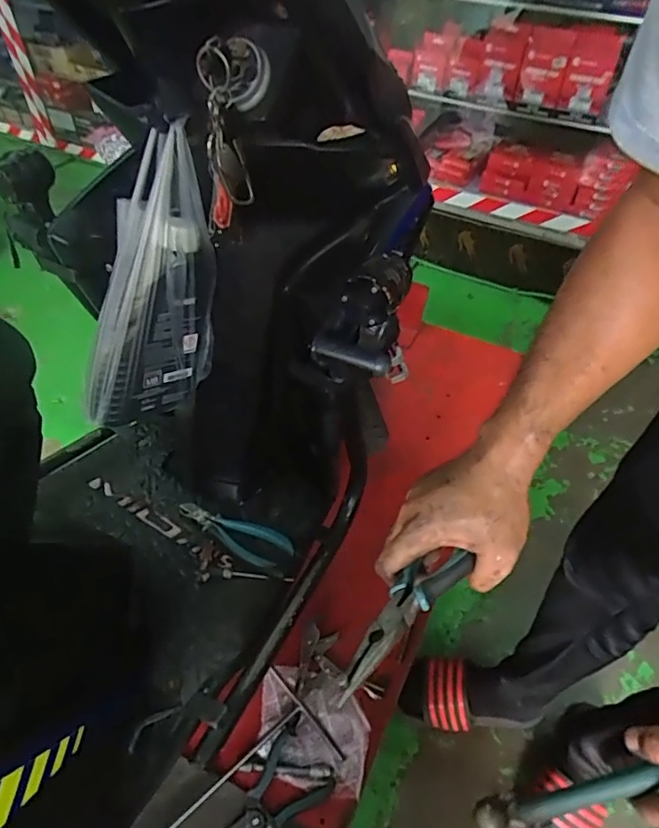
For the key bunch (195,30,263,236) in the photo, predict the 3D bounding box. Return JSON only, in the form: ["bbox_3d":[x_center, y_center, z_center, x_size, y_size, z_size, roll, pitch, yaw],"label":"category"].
[{"bbox_3d":[-0.084,-0.237,0.473,0.065,0.144,0.054,-5,49,-5],"label":"key bunch"}]

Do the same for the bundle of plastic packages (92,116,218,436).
[{"bbox_3d":[-0.189,-0.142,0.586,0.096,0.314,0.130,26,27,21],"label":"bundle of plastic packages"}]

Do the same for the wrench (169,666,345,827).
[{"bbox_3d":[-0.145,0.523,0.761,0.297,0.016,0.166,-33,57,-26],"label":"wrench"}]

